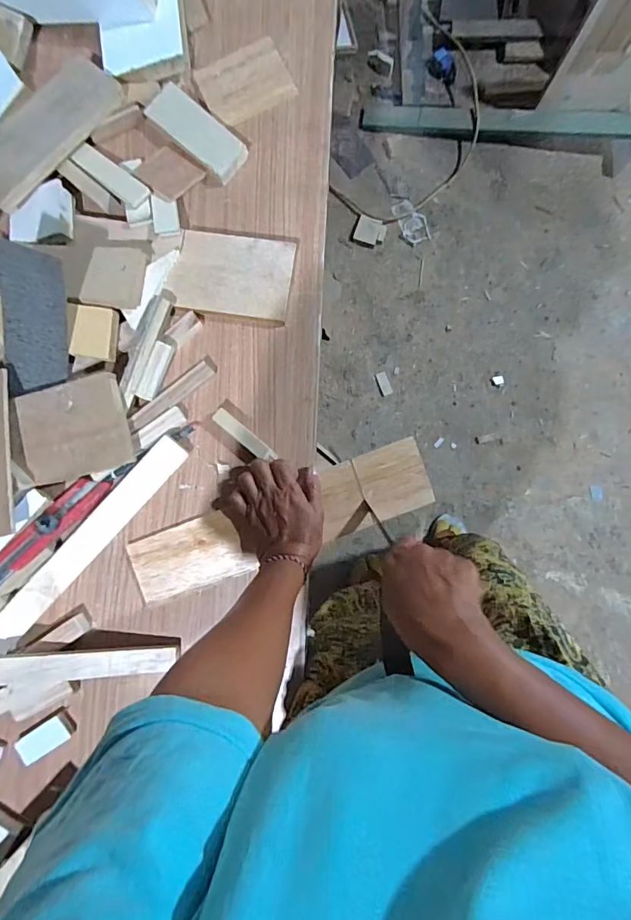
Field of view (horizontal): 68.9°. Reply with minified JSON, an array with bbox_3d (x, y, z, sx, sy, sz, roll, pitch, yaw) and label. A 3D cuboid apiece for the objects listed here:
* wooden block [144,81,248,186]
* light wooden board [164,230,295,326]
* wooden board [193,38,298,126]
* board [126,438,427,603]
[{"bbox_3d":[-0.132,-0.365,0.512,0.119,0.015,0.048,42,89,3],"label":"wooden block"},{"bbox_3d":[-0.091,-0.199,0.504,0.129,0.022,0.087,8,88,2],"label":"light wooden board"},{"bbox_3d":[-0.079,-0.427,0.521,0.096,0.009,0.075,-27,87,0],"label":"wooden board"},{"bbox_3d":[-0.039,0.068,0.498,0.330,0.010,0.083,-18,85,2],"label":"board"}]

